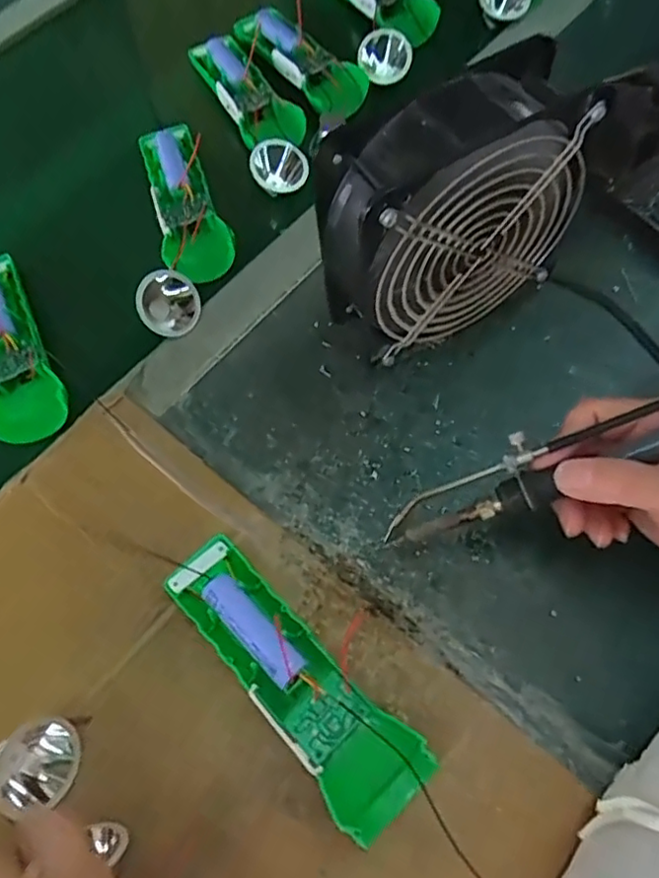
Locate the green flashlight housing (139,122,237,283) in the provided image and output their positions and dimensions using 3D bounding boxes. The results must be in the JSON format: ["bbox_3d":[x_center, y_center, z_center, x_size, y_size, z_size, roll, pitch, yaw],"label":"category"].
[{"bbox_3d":[-0.113,-0.181,0.475,0.049,0.029,0.137,-22,64,-5],"label":"green flashlight housing"}]

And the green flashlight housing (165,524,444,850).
[{"bbox_3d":[-0.021,0.118,0.316,0.046,0.031,0.158,-43,68,-15],"label":"green flashlight housing"}]

